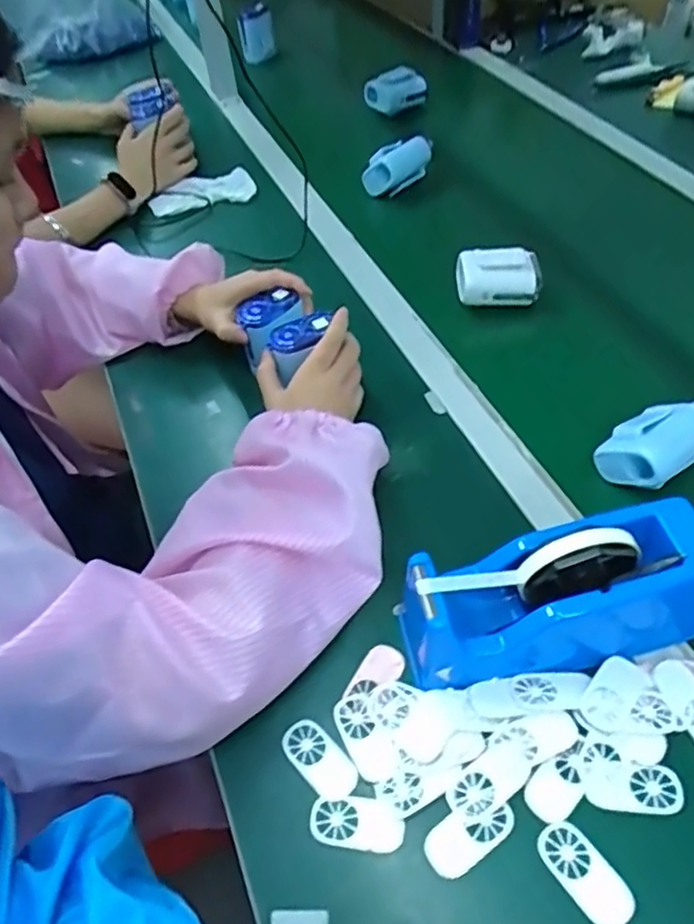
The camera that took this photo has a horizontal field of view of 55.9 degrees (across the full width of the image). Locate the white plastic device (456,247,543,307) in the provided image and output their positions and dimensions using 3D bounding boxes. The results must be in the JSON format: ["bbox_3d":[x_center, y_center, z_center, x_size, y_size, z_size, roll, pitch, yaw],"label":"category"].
[{"bbox_3d":[0.162,-0.200,0.706,0.086,0.048,0.051,-6,50,4],"label":"white plastic device"}]

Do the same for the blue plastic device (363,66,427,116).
[{"bbox_3d":[0.077,-0.564,0.996,0.107,0.055,0.030,-24,52,-14],"label":"blue plastic device"}]

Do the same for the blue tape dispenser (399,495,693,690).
[{"bbox_3d":[0.139,0.091,0.444,0.192,0.105,0.071,-10,49,0],"label":"blue tape dispenser"}]

